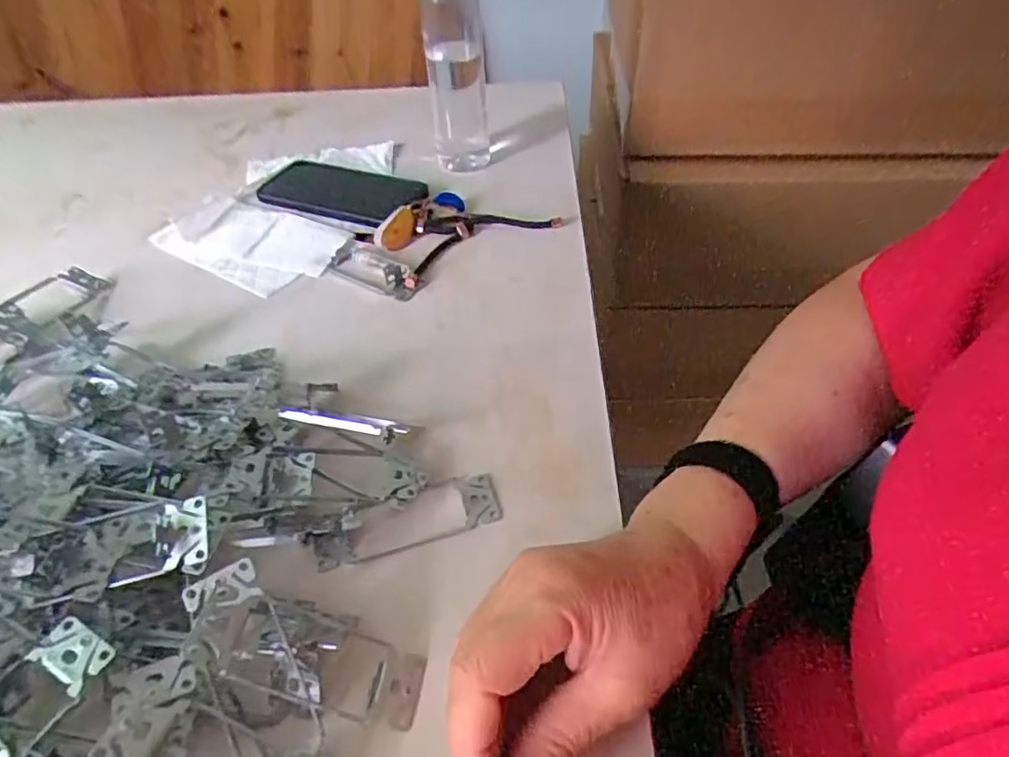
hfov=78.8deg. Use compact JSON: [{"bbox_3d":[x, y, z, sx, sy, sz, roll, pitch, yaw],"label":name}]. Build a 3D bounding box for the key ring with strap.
[{"bbox_3d":[-0.047,-0.146,0.576,0.155,0.026,0.110,-25,50,-22],"label":"key ring with strap"}]

